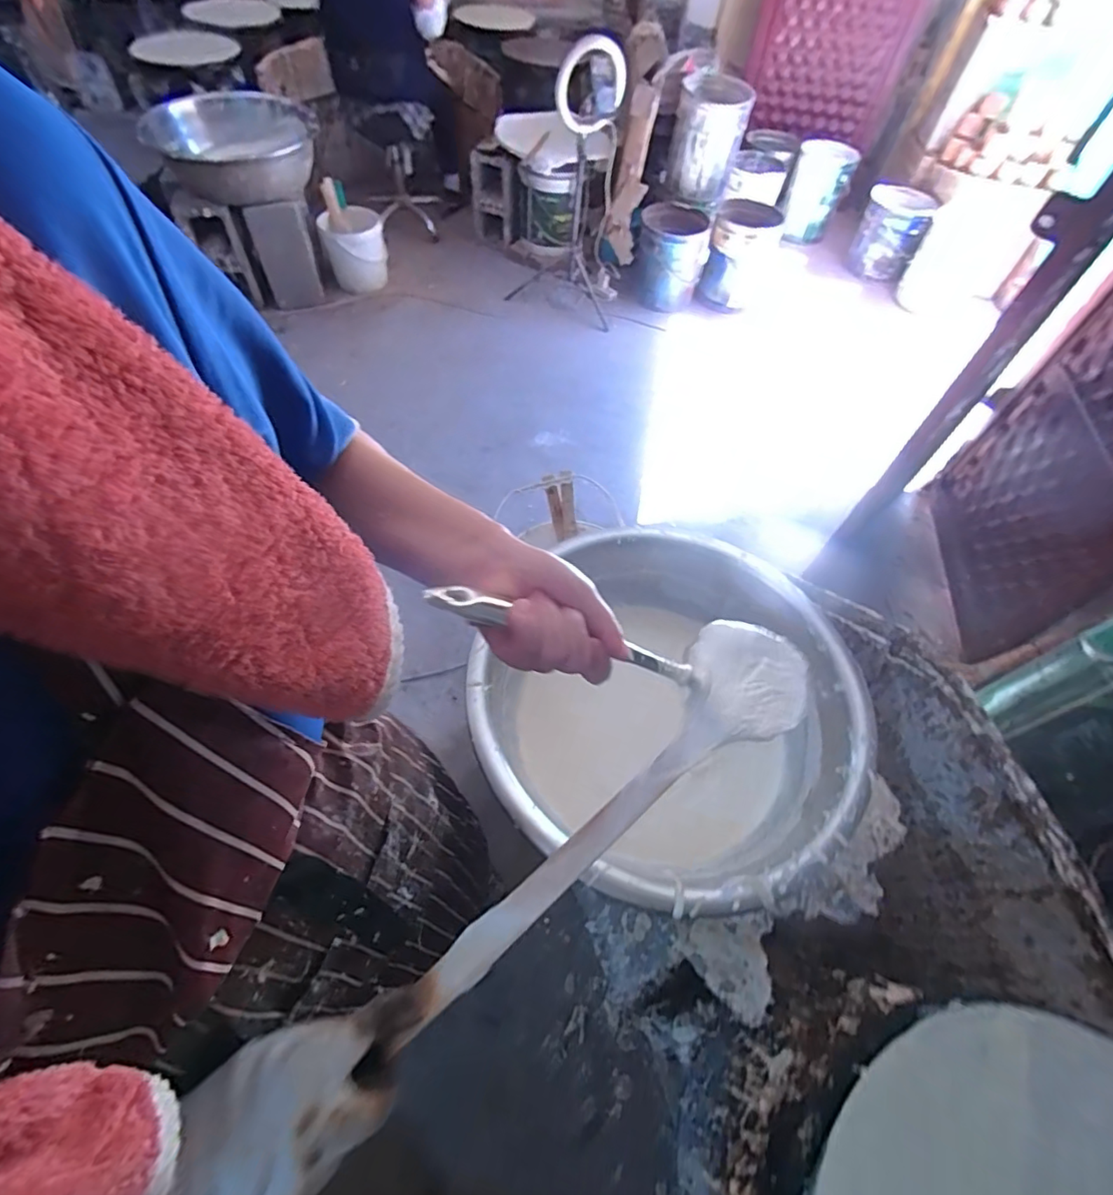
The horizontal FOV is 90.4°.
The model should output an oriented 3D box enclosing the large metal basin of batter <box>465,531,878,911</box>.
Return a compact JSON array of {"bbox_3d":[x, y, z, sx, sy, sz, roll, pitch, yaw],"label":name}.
[{"bbox_3d":[0.153,0.159,0.750,0.496,0.166,0.441,-35,66,-23],"label":"large metal basin of batter"}]

